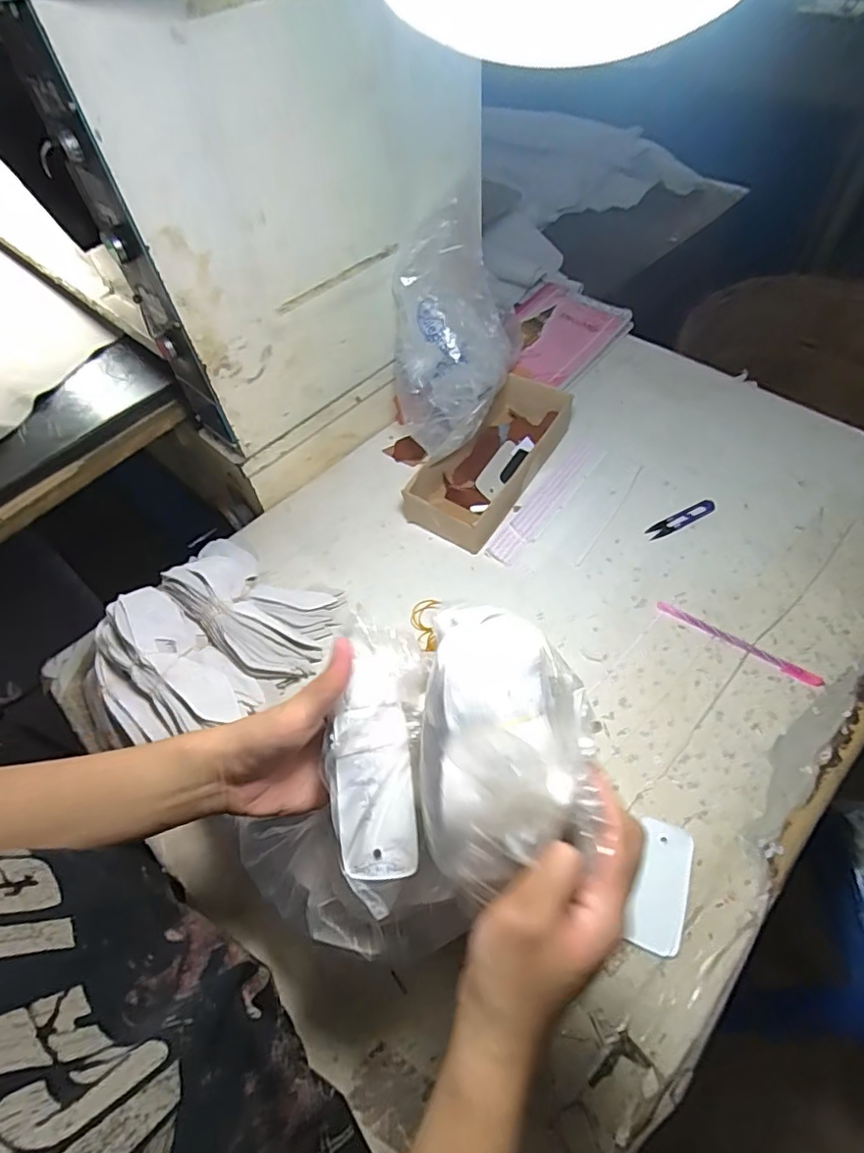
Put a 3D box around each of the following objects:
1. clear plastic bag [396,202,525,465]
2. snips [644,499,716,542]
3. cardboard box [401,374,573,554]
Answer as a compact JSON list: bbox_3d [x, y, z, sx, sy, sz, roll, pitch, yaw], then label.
[{"bbox_3d":[0.026,-0.309,0.725,0.166,0.226,0.223,5,56,8],"label":"clear plastic bag"},{"bbox_3d":[0.323,-0.074,0.721,0.105,0.004,0.021,-23,57,-12],"label":"snips"},{"bbox_3d":[0.086,-0.167,0.772,0.134,0.057,0.301,27,61,21],"label":"cardboard box"}]

